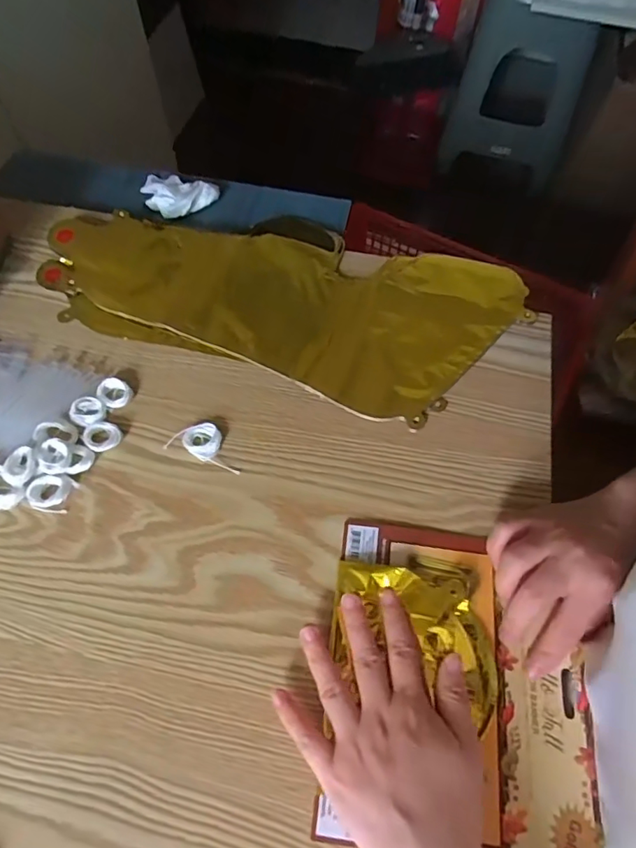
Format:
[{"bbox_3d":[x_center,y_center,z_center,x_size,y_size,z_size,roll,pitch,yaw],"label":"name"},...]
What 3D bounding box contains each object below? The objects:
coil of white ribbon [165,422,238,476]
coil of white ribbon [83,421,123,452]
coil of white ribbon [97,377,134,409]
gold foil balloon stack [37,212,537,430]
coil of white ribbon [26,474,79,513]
[{"bbox_3d":[-0.087,0.015,0.415,0.061,0.008,0.030,18,64,8],"label":"coil of white ribbon"},{"bbox_3d":[-0.172,0.009,0.414,0.030,0.009,0.025,33,67,15],"label":"coil of white ribbon"},{"bbox_3d":[-0.168,-0.026,0.432,0.028,0.007,0.024,41,69,18],"label":"coil of white ribbon"},{"bbox_3d":[-0.039,-0.128,0.483,0.418,0.016,0.187,17,64,8],"label":"gold foil balloon stack"},{"bbox_3d":[-0.200,0.052,0.393,0.032,0.008,0.028,15,63,7],"label":"coil of white ribbon"}]

